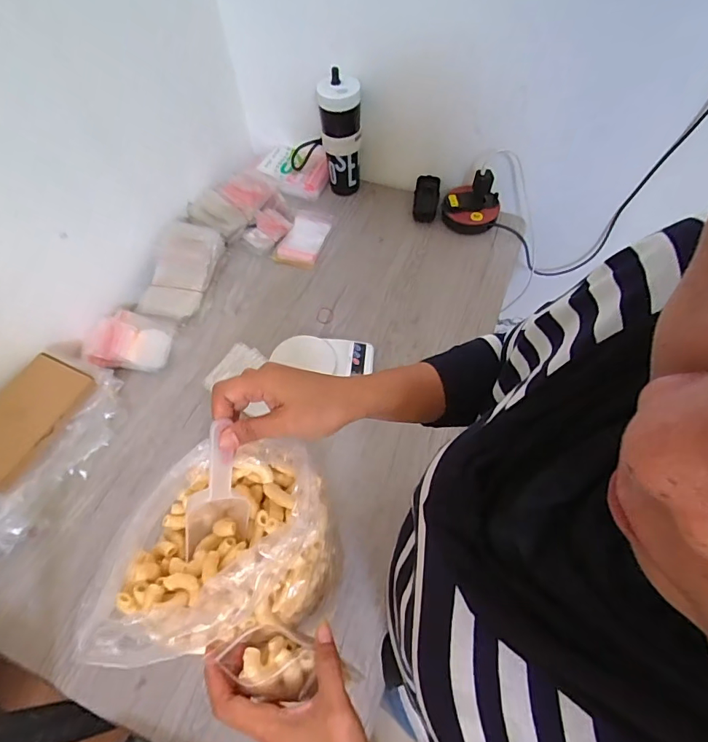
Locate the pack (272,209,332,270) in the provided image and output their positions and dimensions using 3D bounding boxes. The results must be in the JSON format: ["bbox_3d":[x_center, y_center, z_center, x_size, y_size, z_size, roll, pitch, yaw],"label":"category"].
[{"bbox_3d":[-0.104,-0.289,0.980,0.085,0.026,0.149,18,62,12],"label":"pack"}]

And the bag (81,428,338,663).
[{"bbox_3d":[-0.110,0.160,0.410,0.178,0.139,0.138,-13,60,-6],"label":"bag"}]

